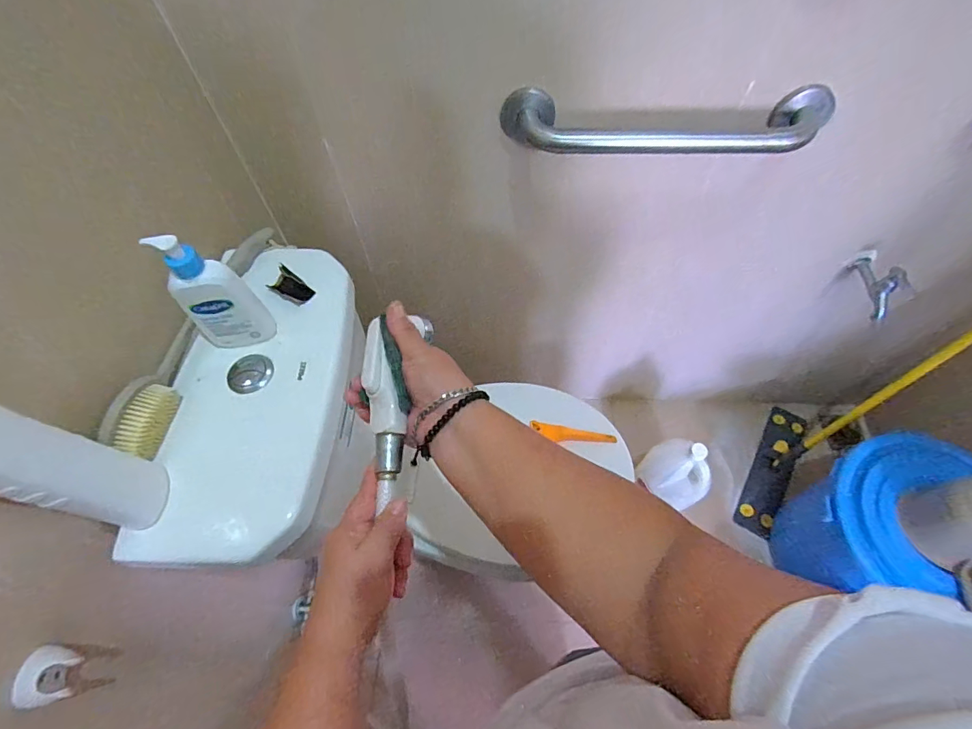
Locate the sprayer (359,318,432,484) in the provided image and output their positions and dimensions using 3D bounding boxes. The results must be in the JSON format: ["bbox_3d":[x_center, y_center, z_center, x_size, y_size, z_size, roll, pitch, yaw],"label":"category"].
[{"bbox_3d":[-0.075,0.025,0.377,0.043,0.043,0.127,-1,75,1],"label":"sprayer"}]

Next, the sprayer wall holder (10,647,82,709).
[{"bbox_3d":[-0.412,0.293,0.436,0.030,0.043,0.046,0,59,2],"label":"sprayer wall holder"}]

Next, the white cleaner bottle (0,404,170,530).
[{"bbox_3d":[-0.383,0.084,0.400,0.052,0.255,0.070,19,62,12],"label":"white cleaner bottle"}]

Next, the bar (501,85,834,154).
[{"bbox_3d":[0.240,-0.328,0.629,0.433,0.068,0.090,5,60,5],"label":"bar"}]

